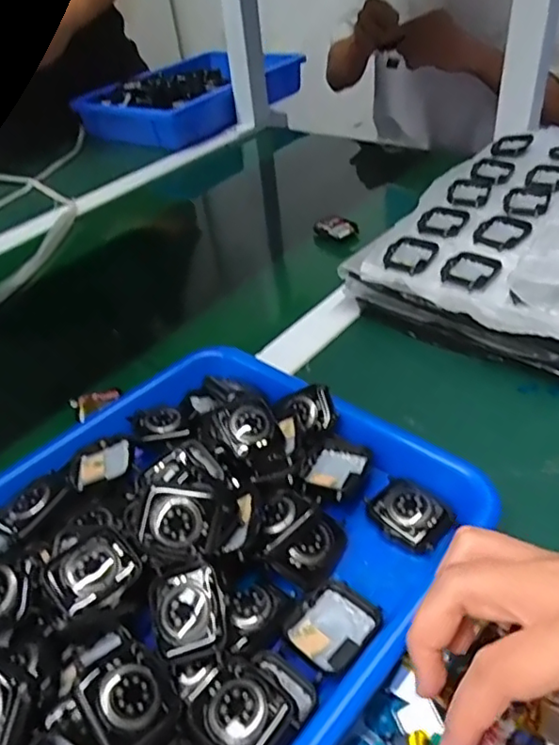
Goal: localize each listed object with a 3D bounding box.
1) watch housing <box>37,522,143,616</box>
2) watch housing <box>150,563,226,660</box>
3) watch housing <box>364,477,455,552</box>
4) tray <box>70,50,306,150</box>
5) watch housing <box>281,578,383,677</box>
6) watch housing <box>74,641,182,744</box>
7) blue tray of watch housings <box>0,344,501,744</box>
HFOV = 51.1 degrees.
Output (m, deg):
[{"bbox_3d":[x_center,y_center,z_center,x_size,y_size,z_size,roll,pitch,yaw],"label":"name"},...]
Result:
[{"bbox_3d":[-0.090,0.095,0.280,0.035,0.006,0.040,35,54,20],"label":"watch housing"},{"bbox_3d":[-0.042,0.112,0.277,0.033,0.013,0.039,-22,65,3],"label":"watch housing"},{"bbox_3d":[0.073,0.078,0.327,0.033,0.008,0.044,-30,44,-25],"label":"watch housing"},{"bbox_3d":[-0.147,-0.465,0.975,0.245,0.069,0.314,21,47,30],"label":"tray"},{"bbox_3d":[0.025,0.122,0.284,0.035,0.007,0.043,27,50,35],"label":"watch housing"},{"bbox_3d":[-0.064,0.138,0.247,0.039,0.008,0.034,46,44,13],"label":"watch housing"},{"bbox_3d":[-0.078,0.100,0.305,0.261,0.052,0.323,26,50,35],"label":"blue tray of watch housings"}]

